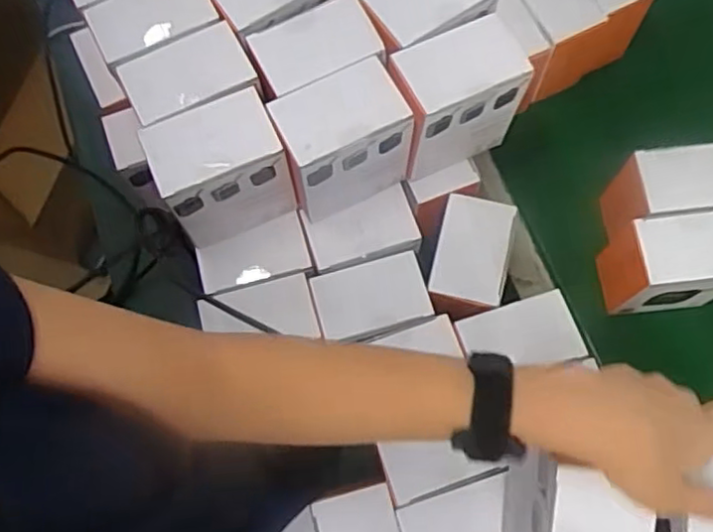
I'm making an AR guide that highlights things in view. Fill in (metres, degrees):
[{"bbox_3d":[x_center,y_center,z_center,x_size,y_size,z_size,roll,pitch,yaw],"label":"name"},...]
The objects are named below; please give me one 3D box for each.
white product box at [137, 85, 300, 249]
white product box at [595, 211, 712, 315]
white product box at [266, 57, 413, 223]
[{"bbox_3d":[-0.107,-0.073,0.539,0.098,0.118,0.070,-21,71,-5],"label":"white product box"},{"bbox_3d":[0.296,-0.001,0.613,0.105,0.094,0.064,-5,71,1],"label":"white product box"},{"bbox_3d":[-0.014,-0.097,0.547,0.103,0.117,0.066,-23,72,-5],"label":"white product box"}]

